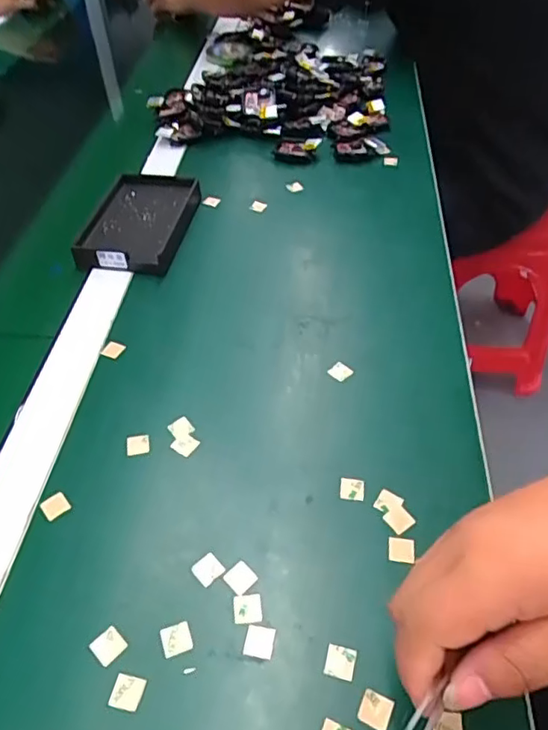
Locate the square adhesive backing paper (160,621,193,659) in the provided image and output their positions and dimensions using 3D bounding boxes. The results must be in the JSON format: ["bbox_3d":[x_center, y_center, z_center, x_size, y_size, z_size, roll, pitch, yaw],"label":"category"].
[{"bbox_3d":[-0.055,0.152,0.312,0.016,0.004,0.016,-16,50,-13],"label":"square adhesive backing paper"}]

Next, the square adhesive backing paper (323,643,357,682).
[{"bbox_3d":[0.036,0.160,0.303,0.016,0.004,0.016,10,49,10],"label":"square adhesive backing paper"}]

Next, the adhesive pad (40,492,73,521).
[{"bbox_3d":[-0.143,0.092,0.366,0.016,0.004,0.016,-35,56,-27],"label":"adhesive pad"}]

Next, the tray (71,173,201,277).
[{"bbox_3d":[-0.134,-0.146,0.564,0.091,0.021,0.141,7,48,7],"label":"tray"}]

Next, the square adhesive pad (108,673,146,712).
[{"bbox_3d":[-0.078,0.172,0.295,0.016,0.004,0.016,11,49,11],"label":"square adhesive pad"}]

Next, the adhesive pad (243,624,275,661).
[{"bbox_3d":[-0.008,0.153,0.311,0.016,0.004,0.016,8,49,8],"label":"adhesive pad"}]

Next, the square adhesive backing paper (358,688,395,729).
[{"bbox_3d":[0.053,0.177,0.288,0.016,0.004,0.016,20,51,19],"label":"square adhesive backing paper"}]

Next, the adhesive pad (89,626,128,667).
[{"bbox_3d":[-0.092,0.155,0.310,0.016,0.004,0.016,35,57,28],"label":"adhesive pad"}]

